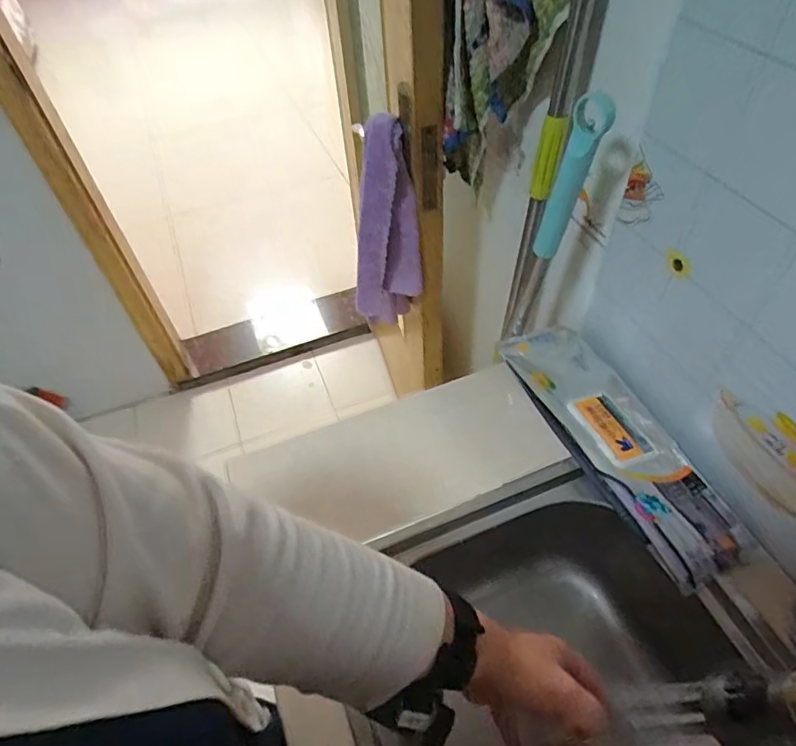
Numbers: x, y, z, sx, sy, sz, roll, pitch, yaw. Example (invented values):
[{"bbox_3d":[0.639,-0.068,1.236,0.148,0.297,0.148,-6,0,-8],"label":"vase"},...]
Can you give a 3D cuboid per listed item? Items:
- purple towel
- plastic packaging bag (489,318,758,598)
[{"bbox_3d":[-0.022,-0.207,0.815,0.110,0.347,0.074,5,50,9],"label":"purple towel"},{"bbox_3d":[0.254,0.069,0.629,0.109,0.044,0.352,-20,51,-12],"label":"plastic packaging bag"}]

